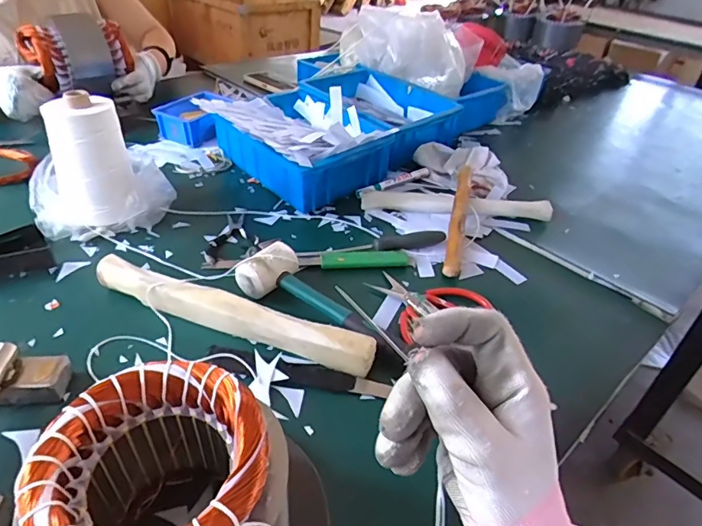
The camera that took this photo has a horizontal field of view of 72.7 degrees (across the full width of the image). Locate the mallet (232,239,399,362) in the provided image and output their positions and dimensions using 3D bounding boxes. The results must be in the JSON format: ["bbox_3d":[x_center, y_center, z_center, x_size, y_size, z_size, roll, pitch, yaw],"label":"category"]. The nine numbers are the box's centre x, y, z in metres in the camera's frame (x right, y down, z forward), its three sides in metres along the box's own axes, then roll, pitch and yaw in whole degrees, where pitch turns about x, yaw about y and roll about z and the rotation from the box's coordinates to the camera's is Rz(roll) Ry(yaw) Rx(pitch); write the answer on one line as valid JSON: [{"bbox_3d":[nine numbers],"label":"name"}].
[{"bbox_3d":[-0.040,0.035,0.566,0.197,0.046,0.067,21,40,20],"label":"mallet"}]

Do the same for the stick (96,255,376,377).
[{"bbox_3d":[-0.138,0.055,0.536,0.343,0.039,0.041,15,38,12],"label":"stick"}]

